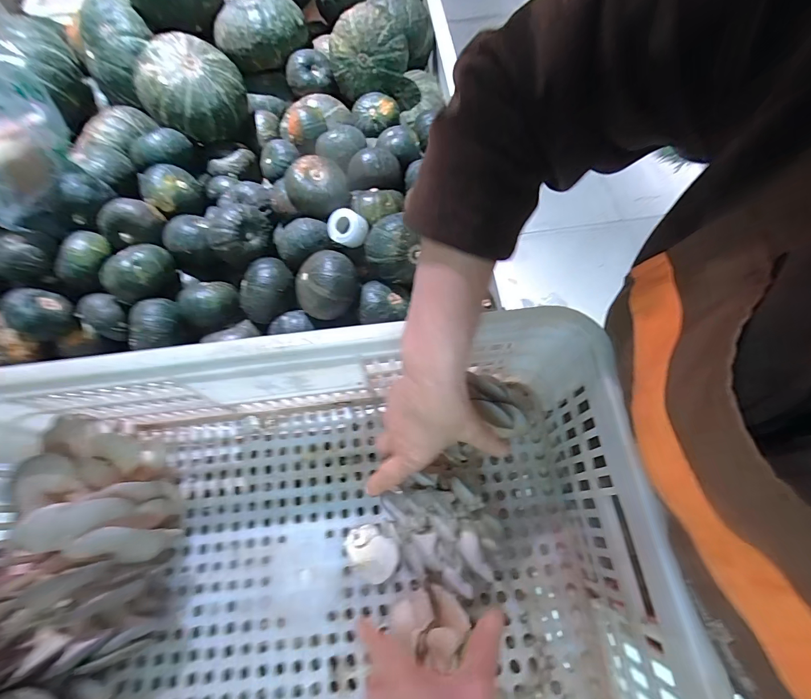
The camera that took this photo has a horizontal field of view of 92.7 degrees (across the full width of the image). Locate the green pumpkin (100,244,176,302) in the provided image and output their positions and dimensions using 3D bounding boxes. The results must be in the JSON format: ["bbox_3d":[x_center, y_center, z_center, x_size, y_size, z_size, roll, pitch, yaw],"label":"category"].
[{"bbox_3d":[-0.393,-0.114,0.574,0.069,0.064,0.092,28,69,12],"label":"green pumpkin"}]

